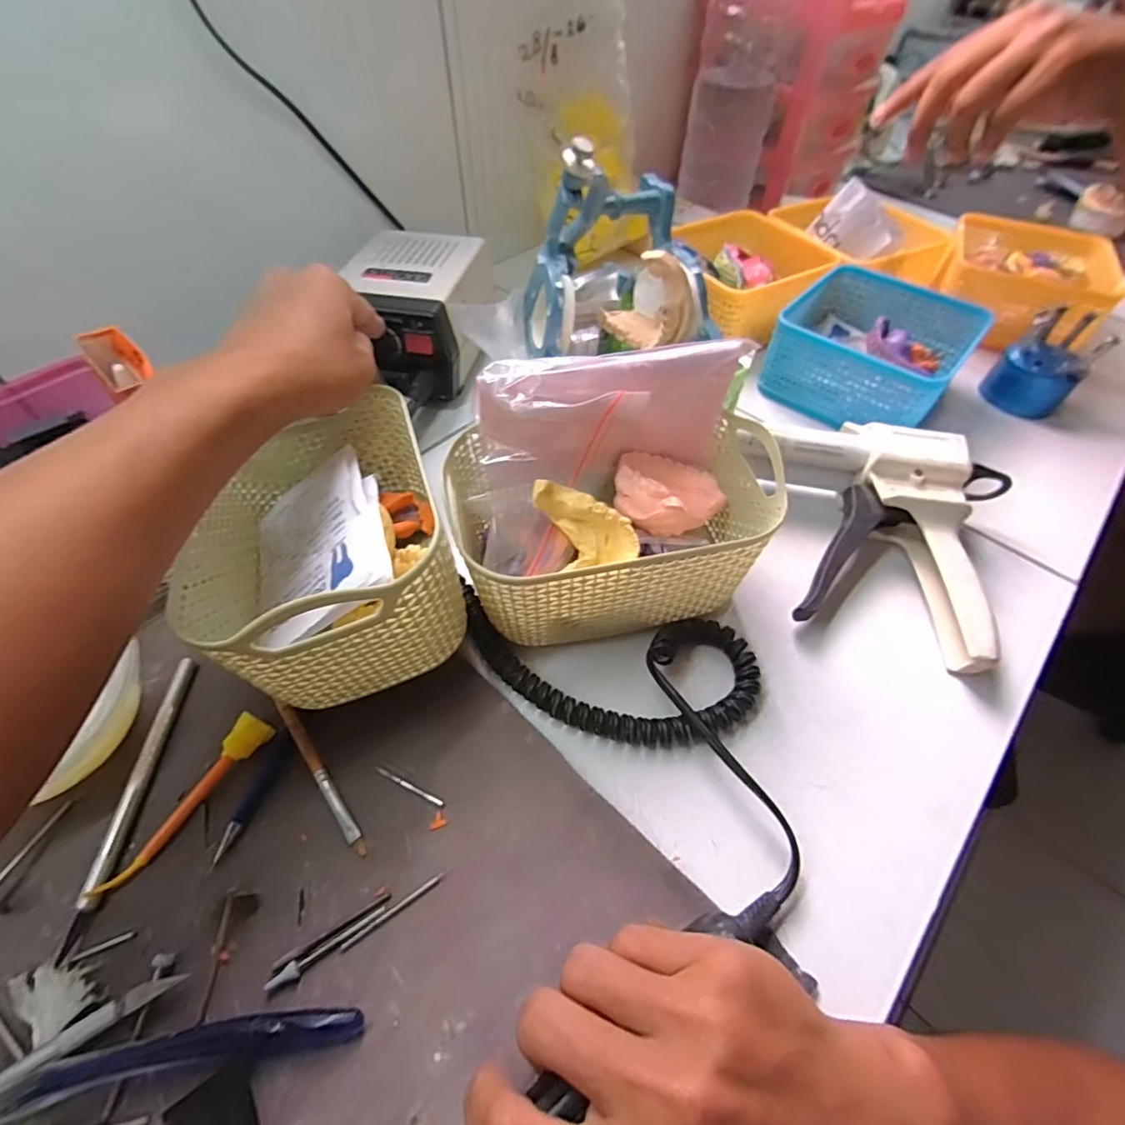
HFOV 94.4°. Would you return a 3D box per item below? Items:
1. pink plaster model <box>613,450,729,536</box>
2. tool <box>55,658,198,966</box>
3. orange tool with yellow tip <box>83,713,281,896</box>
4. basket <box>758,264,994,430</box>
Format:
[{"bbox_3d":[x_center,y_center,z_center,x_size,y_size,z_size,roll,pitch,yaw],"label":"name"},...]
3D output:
[{"bbox_3d":[0.060,-0.048,0.306,0.063,0.024,0.060,1,52,-1],"label":"pink plaster model"},{"bbox_3d":[-0.205,0.107,0.250,0.009,0.009,0.130,0,52,-2],"label":"tool"},{"bbox_3d":[-0.175,0.112,0.244,0.013,0.015,0.088,25,55,16],"label":"orange tool with yellow tip"},{"bbox_3d":[0.254,-0.177,0.433,0.124,0.061,0.133,35,59,23],"label":"basket"}]

